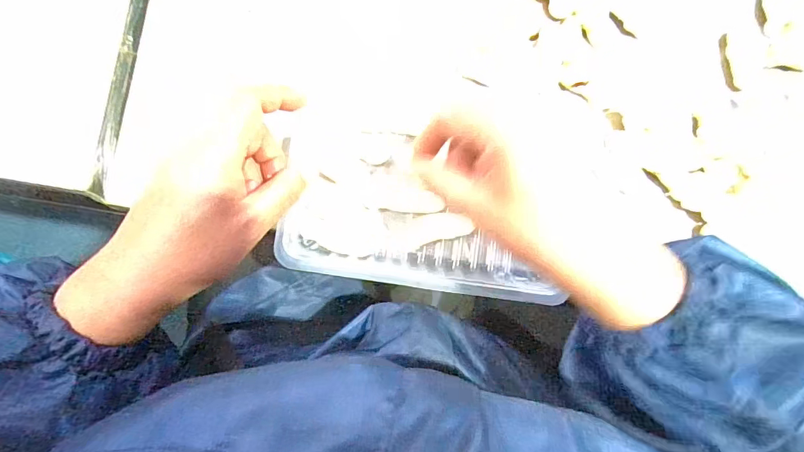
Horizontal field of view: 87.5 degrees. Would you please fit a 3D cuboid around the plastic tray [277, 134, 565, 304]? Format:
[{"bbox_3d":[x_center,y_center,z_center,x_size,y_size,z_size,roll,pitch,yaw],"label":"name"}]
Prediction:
[{"bbox_3d":[0.016,-0.009,0.308,0.196,0.025,0.105,8,82,-3],"label":"plastic tray"}]

